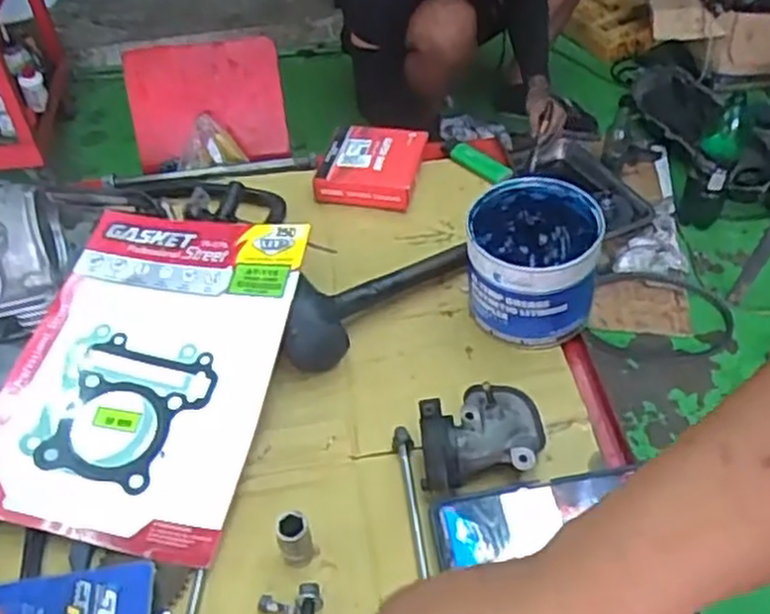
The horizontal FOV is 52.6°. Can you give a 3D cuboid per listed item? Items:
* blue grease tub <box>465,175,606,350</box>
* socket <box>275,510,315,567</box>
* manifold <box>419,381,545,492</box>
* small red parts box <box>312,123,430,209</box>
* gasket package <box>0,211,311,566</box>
[{"bbox_3d":[0.115,-0.035,0.623,0.095,0.090,0.099,-1,47,1],"label":"blue grease tub"},{"bbox_3d":[-0.058,0.149,0.500,0.021,0.042,0.019,-13,48,-10],"label":"socket"},{"bbox_3d":[0.067,0.090,0.544,0.091,0.048,0.067,-10,48,-7],"label":"manifold"},{"bbox_3d":[-0.016,-0.139,0.769,0.097,0.029,0.095,8,48,9],"label":"small red parts box"},{"bbox_3d":[-0.180,0.038,0.588,0.189,0.020,0.271,9,58,8],"label":"gasket package"}]

